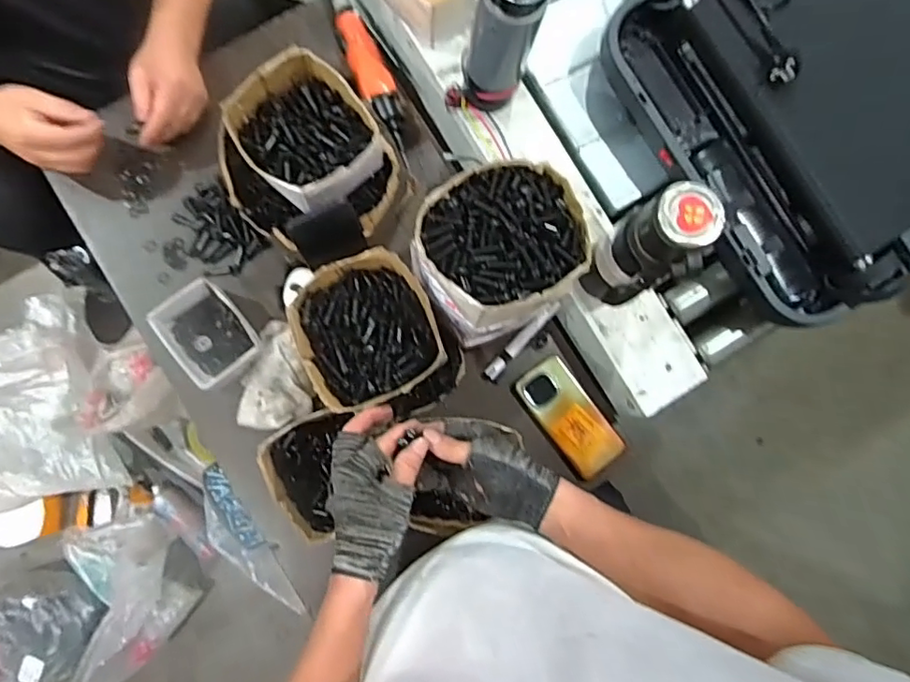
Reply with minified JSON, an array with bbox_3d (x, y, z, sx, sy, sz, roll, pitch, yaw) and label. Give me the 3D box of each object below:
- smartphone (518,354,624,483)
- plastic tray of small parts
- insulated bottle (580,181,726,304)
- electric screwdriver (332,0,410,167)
[{"bbox_3d":[0.160,0.105,0.796,0.080,0.015,0.165,-37,88,-8],"label":"smartphone"},{"bbox_3d":[-0.315,-0.009,0.743,0.096,0.065,0.128,-39,88,-5],"label":"plastic tray of small parts"},{"bbox_3d":[0.204,-0.097,0.649,0.085,0.251,0.078,1,84,-5],"label":"insulated bottle"},{"bbox_3d":[-0.124,-0.388,0.806,0.050,0.037,0.306,-27,87,-4],"label":"electric screwdriver"}]

